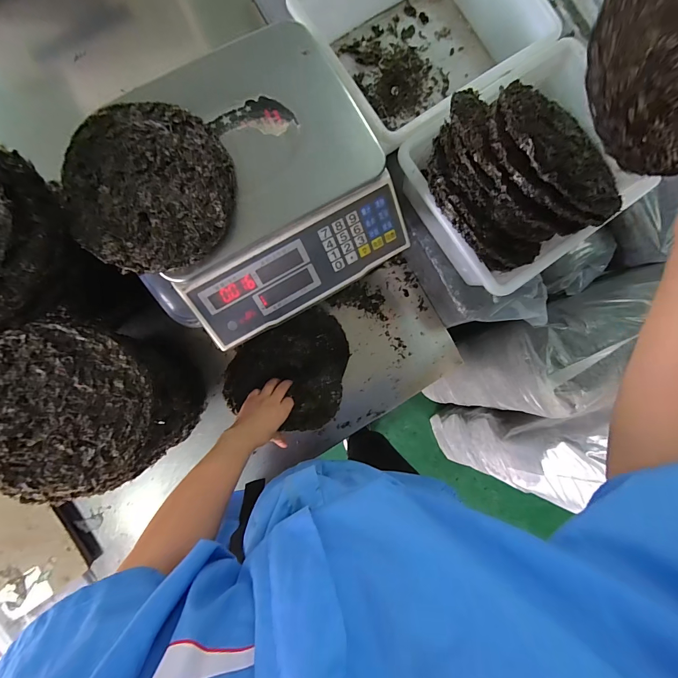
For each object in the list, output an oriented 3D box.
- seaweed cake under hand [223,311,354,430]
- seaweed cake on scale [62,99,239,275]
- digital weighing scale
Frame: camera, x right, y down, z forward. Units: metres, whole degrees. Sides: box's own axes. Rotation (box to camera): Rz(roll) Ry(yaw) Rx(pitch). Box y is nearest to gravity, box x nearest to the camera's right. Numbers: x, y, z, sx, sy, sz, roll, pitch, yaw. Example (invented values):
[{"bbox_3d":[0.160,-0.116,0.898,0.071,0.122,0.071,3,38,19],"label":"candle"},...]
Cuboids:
[{"bbox_3d":[-0.095,0.046,0.678,0.224,0.085,0.220,0,89,-5],"label":"seaweed cake under hand"},{"bbox_3d":[-0.228,-0.182,0.429,0.193,0.030,0.196,0,89,-5],"label":"seaweed cake on scale"},{"bbox_3d":[-0.114,-0.197,0.481,0.342,0.095,0.327,-30,92,-5],"label":"digital weighing scale"}]

